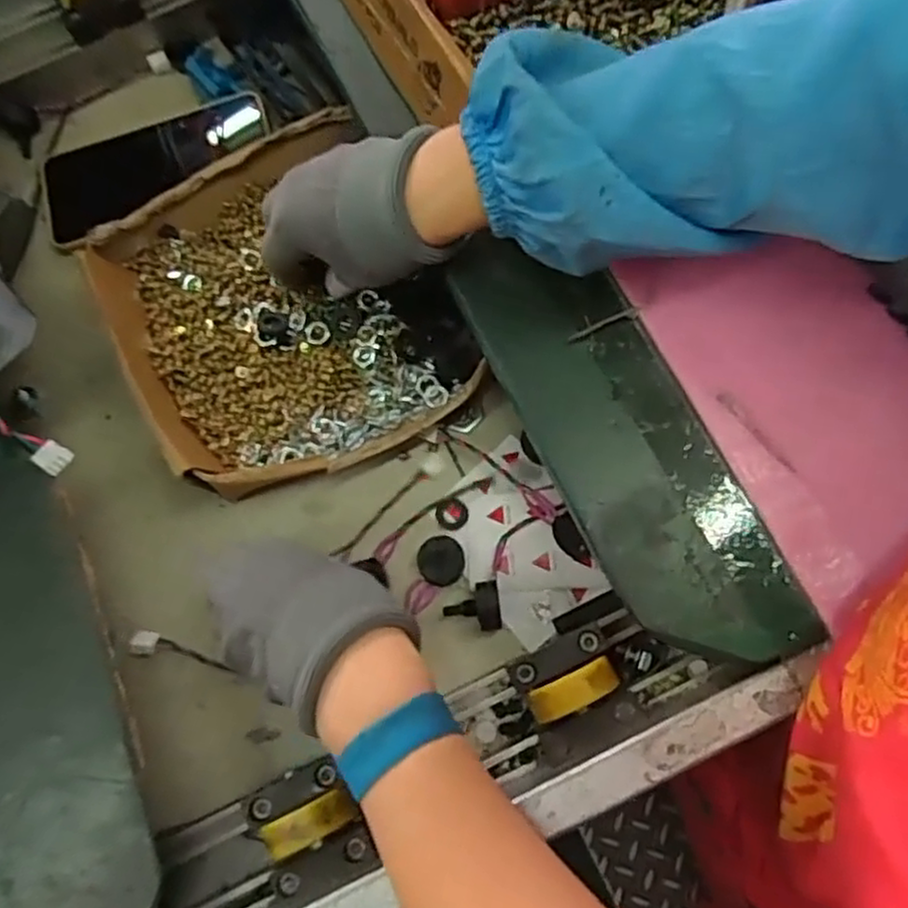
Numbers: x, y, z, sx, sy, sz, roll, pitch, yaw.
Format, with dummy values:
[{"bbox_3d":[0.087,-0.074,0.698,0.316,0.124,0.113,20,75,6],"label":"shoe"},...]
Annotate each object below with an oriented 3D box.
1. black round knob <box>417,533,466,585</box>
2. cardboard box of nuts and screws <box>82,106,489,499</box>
[{"bbox_3d":[-0.008,0.063,0.435,0.027,0.012,0.028,-1,75,3],"label":"black round knob"},{"bbox_3d":[-0.105,-0.089,0.459,0.192,0.046,0.212,-28,80,-5],"label":"cardboard box of nuts and screws"}]

